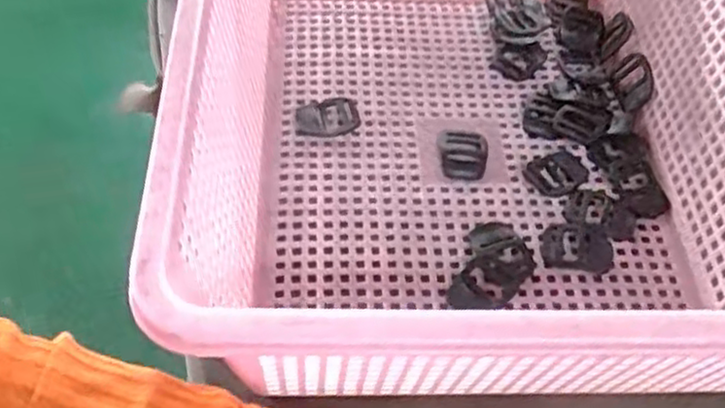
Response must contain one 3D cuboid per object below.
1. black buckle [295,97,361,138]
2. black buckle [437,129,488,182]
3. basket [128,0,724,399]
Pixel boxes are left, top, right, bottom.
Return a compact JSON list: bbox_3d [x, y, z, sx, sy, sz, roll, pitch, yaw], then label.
[{"bbox_3d":[-0.022,-0.056,0.463,0.040,0.004,0.035,-6,54,-8],"label":"black buckle"},{"bbox_3d":[0.062,-0.031,0.449,0.030,0.004,0.042,7,53,1],"label":"black buckle"},{"bbox_3d":[0.064,-0.075,0.401,0.292,0.128,0.391,0,53,-4],"label":"basket"}]

